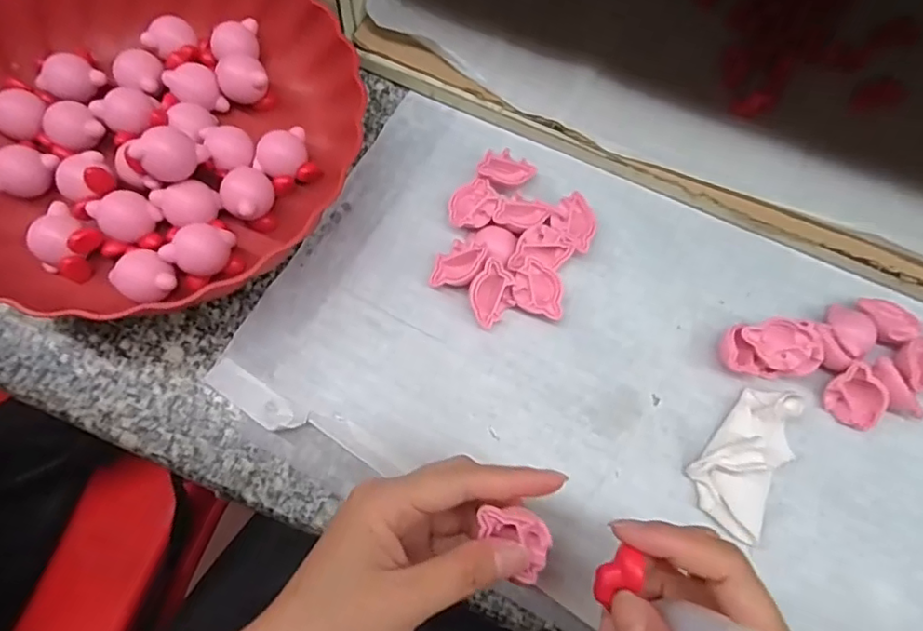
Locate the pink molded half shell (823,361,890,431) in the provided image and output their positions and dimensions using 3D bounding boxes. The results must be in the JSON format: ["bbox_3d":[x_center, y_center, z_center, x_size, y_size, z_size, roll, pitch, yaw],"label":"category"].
[{"bbox_3d":[0.214,0.045,0.305,0.024,0.023,0.033,-27,74,-10],"label":"pink molded half shell"}]

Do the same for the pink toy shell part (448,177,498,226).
[{"bbox_3d":[0.007,-0.065,0.340,0.031,0.011,0.027,-33,75,-12],"label":"pink toy shell part"}]

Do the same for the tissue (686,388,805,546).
[{"bbox_3d":[0.150,0.072,0.293,0.040,0.020,0.079,31,73,9],"label":"tissue"}]

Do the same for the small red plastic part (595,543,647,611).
[{"bbox_3d":[0.057,0.095,0.205,0.020,0.009,0.012,-41,77,-14],"label":"small red plastic part"}]

